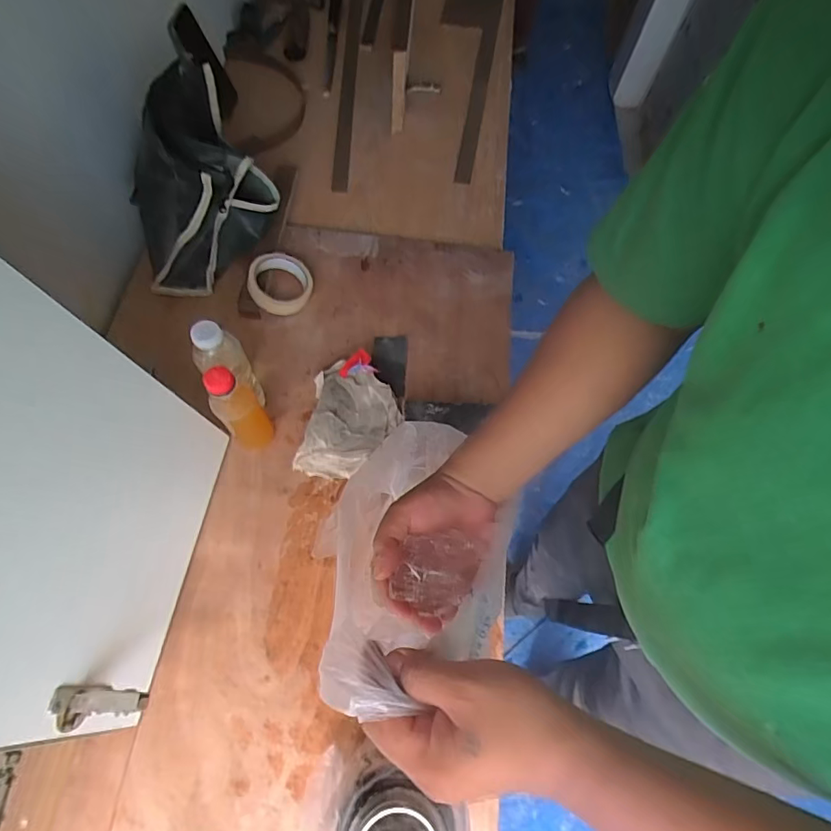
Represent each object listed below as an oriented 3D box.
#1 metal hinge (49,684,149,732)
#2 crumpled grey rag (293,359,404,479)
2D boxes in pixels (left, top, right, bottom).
[{"bbox_3d":[-0.291,0.266,0.461,0.079,0.023,0.037,-7,66,-7],"label":"metal hinge"},{"bbox_3d":[-0.089,0.002,0.705,0.133,0.032,0.175,8,65,2],"label":"crumpled grey rag"}]

